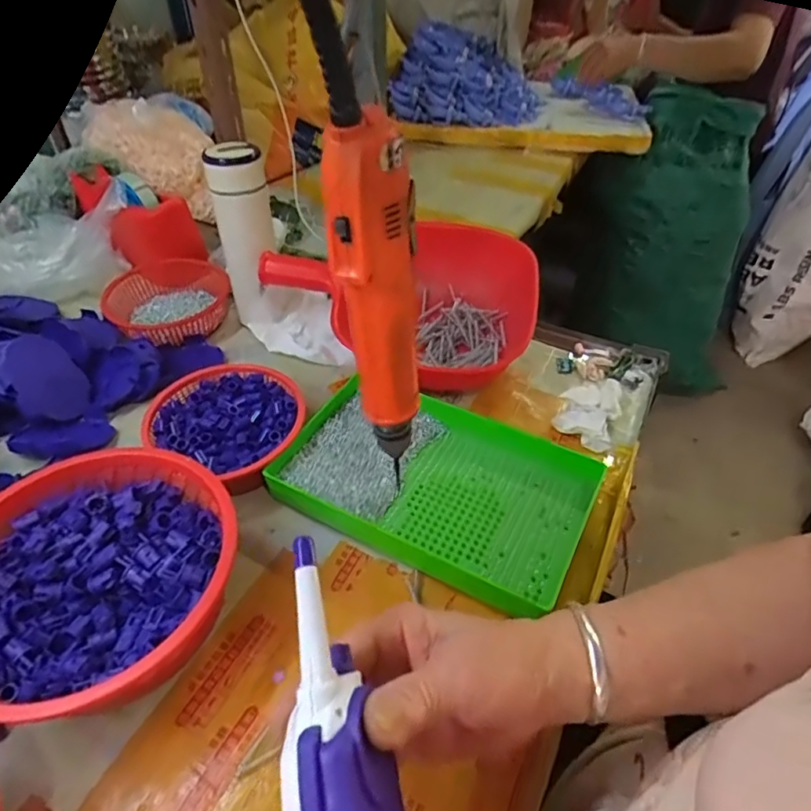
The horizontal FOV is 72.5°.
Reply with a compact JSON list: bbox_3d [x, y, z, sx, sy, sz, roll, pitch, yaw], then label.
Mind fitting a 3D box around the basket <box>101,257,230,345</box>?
[{"bbox_3d":[-0.278,-0.128,0.654,0.128,0.040,0.153,-10,43,-12],"label":"basket"}]

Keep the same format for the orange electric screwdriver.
[{"bbox_3d":[-0.013,-0.044,0.280,0.039,0.185,0.034,4,42,3],"label":"orange electric screwdriver"}]

